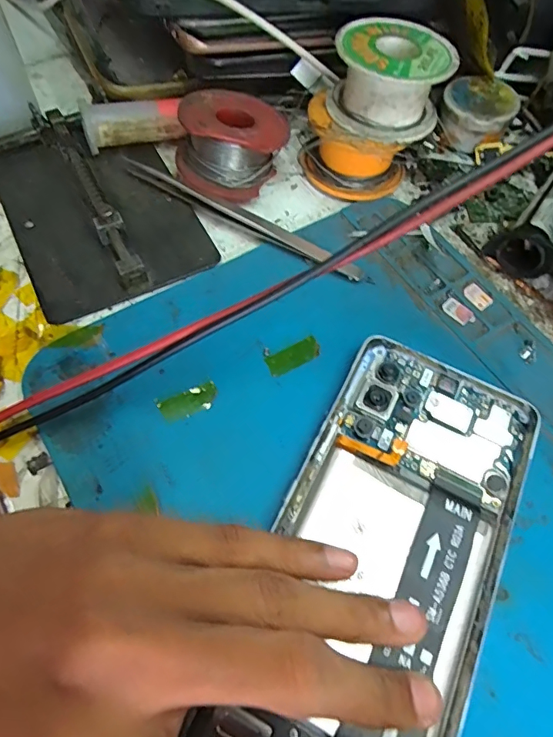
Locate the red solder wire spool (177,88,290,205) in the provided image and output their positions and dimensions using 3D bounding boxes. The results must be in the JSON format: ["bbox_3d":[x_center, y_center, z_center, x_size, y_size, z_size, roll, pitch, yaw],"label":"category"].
[{"bbox_3d":[-0.020,-0.109,0.226,0.043,0.032,0.048,36,67,14],"label":"red solder wire spool"}]

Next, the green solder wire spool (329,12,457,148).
[{"bbox_3d":[0.051,-0.133,0.212,0.051,0.025,0.048,1,63,-2],"label":"green solder wire spool"}]

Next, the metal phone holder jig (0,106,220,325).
[{"bbox_3d":[-0.084,-0.079,0.217,0.077,0.016,0.109,-25,67,-15],"label":"metal phone holder jig"}]

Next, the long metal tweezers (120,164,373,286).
[{"bbox_3d":[-0.014,-0.072,0.224,0.131,0.006,0.012,27,65,11],"label":"long metal tweezers"}]

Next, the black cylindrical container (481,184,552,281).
[{"bbox_3d":[0.131,-0.069,0.223,0.027,0.022,0.071,42,68,17],"label":"black cylindrical container"}]

